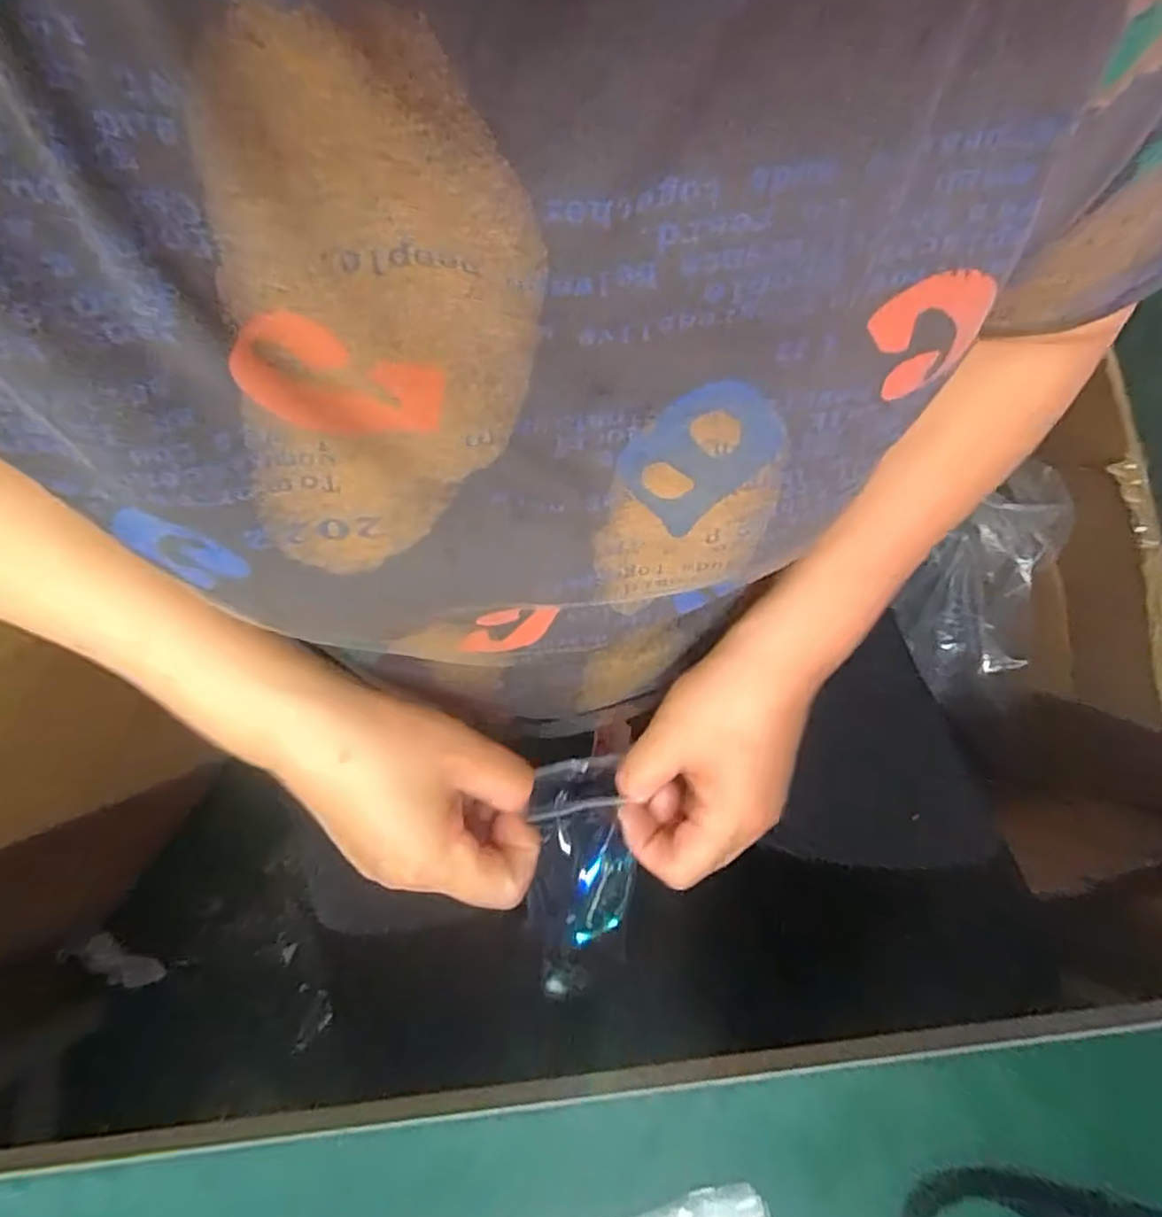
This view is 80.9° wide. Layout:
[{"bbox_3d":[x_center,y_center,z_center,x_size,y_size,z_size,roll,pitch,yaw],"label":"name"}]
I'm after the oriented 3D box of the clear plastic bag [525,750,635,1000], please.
[{"bbox_3d":[-0.001,0.147,0.364,0.053,0.024,0.128,1,95,-1],"label":"clear plastic bag"}]

